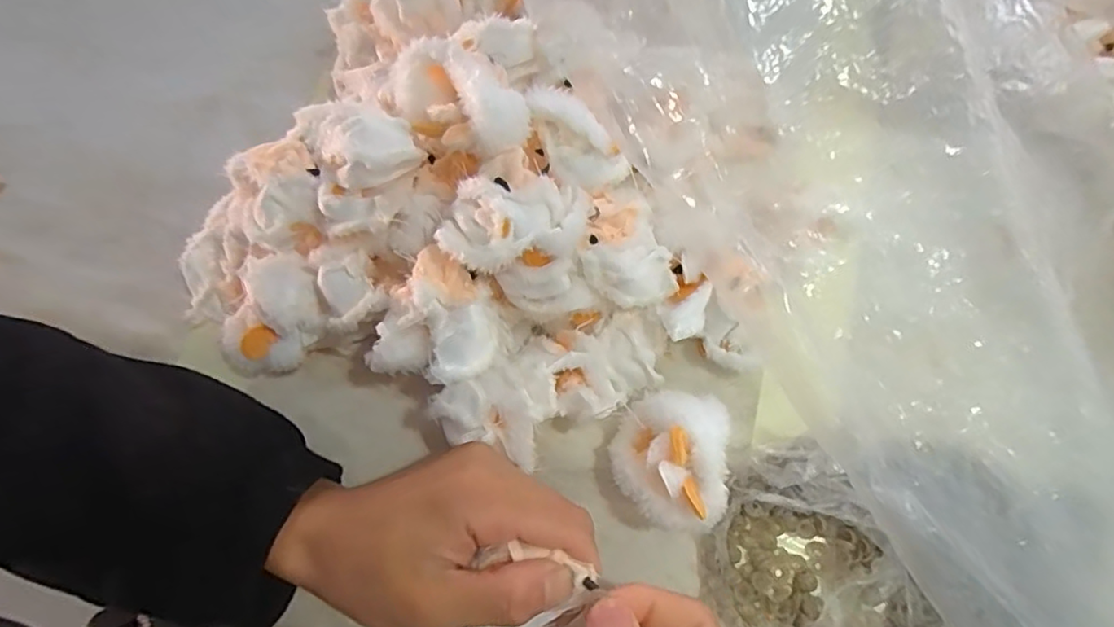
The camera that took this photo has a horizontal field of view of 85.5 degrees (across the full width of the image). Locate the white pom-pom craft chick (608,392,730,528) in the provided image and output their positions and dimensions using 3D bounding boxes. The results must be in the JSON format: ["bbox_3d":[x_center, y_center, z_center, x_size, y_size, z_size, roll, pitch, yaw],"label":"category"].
[{"bbox_3d":[0.054,0.069,0.291,0.051,0.039,0.061,7,73,4],"label":"white pom-pom craft chick"}]

